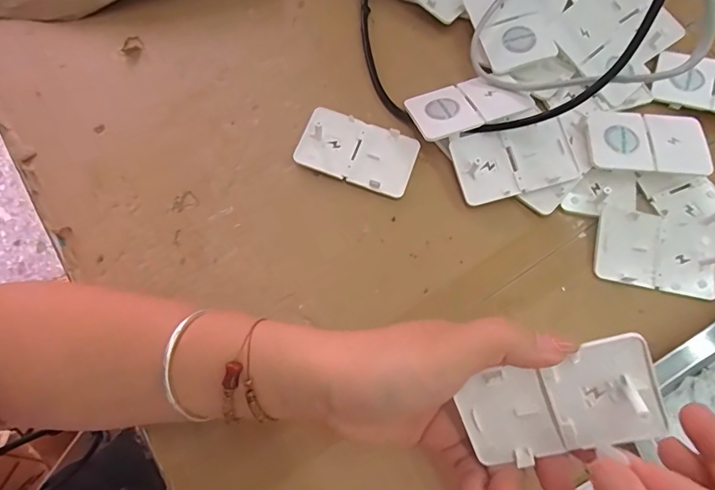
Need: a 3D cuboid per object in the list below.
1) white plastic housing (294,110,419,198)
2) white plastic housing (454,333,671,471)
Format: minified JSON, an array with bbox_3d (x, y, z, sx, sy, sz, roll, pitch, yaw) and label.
[{"bbox_3d":[0.000,-0.070,0.352,0.085,0.009,0.051,19,70,6],"label":"white plastic housing"},{"bbox_3d":[0.091,0.073,0.213,0.084,0.007,0.052,-18,102,17],"label":"white plastic housing"}]

